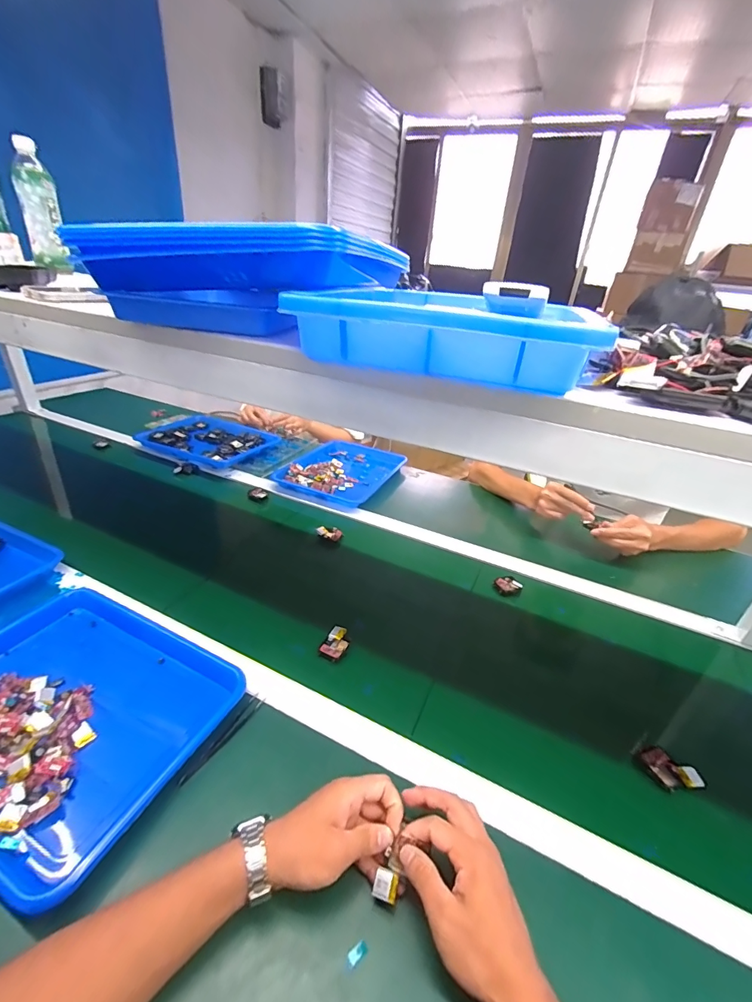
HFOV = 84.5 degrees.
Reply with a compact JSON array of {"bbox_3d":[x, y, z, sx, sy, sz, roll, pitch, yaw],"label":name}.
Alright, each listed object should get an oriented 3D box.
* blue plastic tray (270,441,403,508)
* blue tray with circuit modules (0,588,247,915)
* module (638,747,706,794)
[{"bbox_3d":[-0.085,-0.089,1.115,0.259,0.027,0.347,16,32,20],"label":"blue plastic tray"},{"bbox_3d":[-0.357,0.243,0.481,0.337,0.048,0.253,16,32,20],"label":"blue tray with circuit modules"},{"bbox_3d":[0.341,0.314,0.480,0.042,0.012,0.058,-19,37,-35],"label":"module"}]

